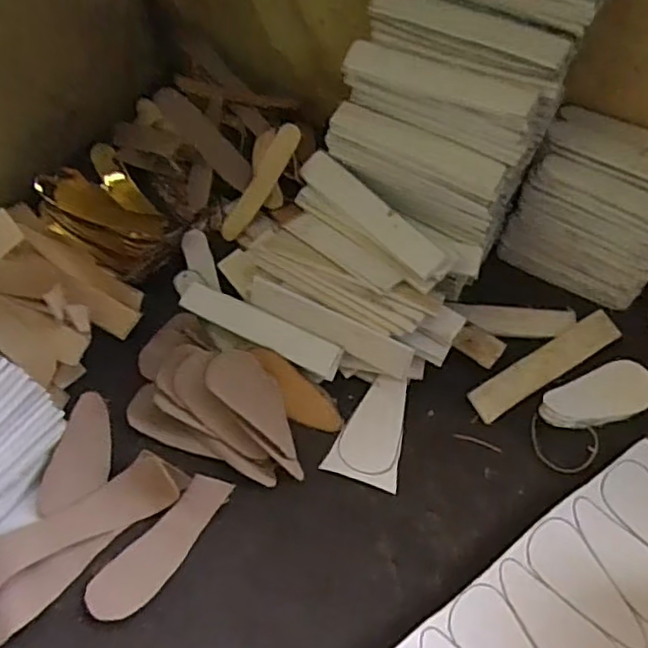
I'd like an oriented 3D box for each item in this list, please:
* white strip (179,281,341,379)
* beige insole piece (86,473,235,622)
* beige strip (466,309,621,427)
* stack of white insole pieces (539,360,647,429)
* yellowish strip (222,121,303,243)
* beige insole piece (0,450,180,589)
[{"bbox_3d":[-0.038,0.003,0.382,0.107,0.006,0.021,25,83,17],"label":"white strip"},{"bbox_3d":[-0.082,0.113,0.323,0.028,0.008,0.085,39,69,19],"label":"beige insole piece"},{"bbox_3d":[0.136,0.024,0.384,0.109,0.005,0.022,-30,65,-14],"label":"beige strip"},{"bbox_3d":[0.158,0.042,0.364,0.070,0.006,0.031,-20,63,-9],"label":"stack of white insole pieces"},{"bbox_3d":[-0.043,-0.094,0.423,0.015,0.089,0.010,49,28,23],"label":"yellowish strip"},{"bbox_3d":[-0.133,0.106,0.324,0.115,0.012,0.030,-30,65,-14],"label":"beige insole piece"}]

